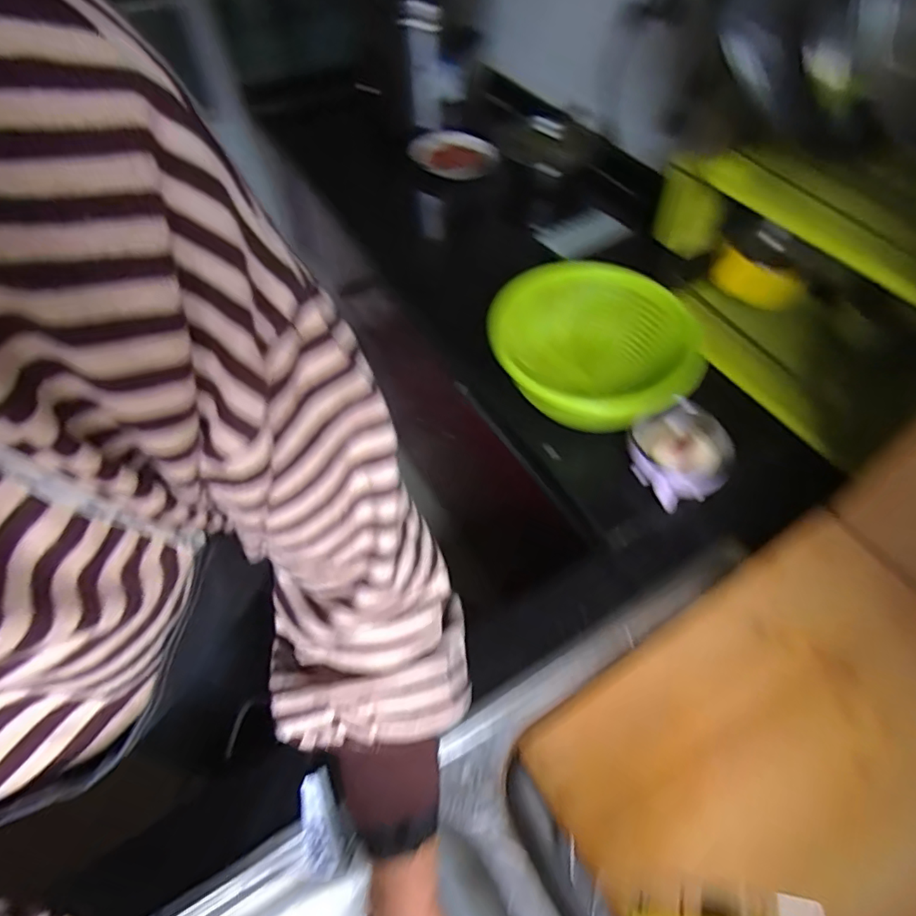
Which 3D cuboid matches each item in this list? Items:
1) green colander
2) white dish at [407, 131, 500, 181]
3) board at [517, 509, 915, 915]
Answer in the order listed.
[{"bbox_3d":[0.184,-0.139,0.742,0.265,0.098,0.265,0,57,0],"label":"green colander"},{"bbox_3d":[-0.009,-0.613,1.109,0.175,0.034,0.142,36,64,21],"label":"white dish"},{"bbox_3d":[0.306,0.306,0.524,0.412,0.029,0.318,-40,61,6],"label":"board"}]

